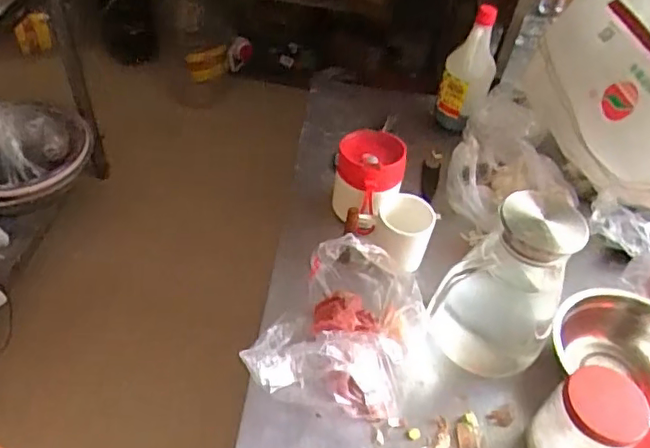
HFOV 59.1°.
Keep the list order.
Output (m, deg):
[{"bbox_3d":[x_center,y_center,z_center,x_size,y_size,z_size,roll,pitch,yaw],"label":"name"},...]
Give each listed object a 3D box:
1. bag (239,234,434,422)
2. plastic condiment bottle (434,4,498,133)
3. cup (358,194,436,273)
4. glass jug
[{"bbox_3d":[0.028,0.126,0.685,0.194,0.129,0.180,22,49,13],"label":"bag"},{"bbox_3d":[0.258,-0.271,1.031,0.083,0.220,0.075,15,47,7],"label":"plastic condiment bottle"},{"bbox_3d":[0.109,0.009,0.809,0.081,0.070,0.076,3,47,-4],"label":"cup"},{"bbox_3d":[0.216,0.079,0.670,0.126,0.225,0.122,3,47,-4],"label":"glass jug"}]

